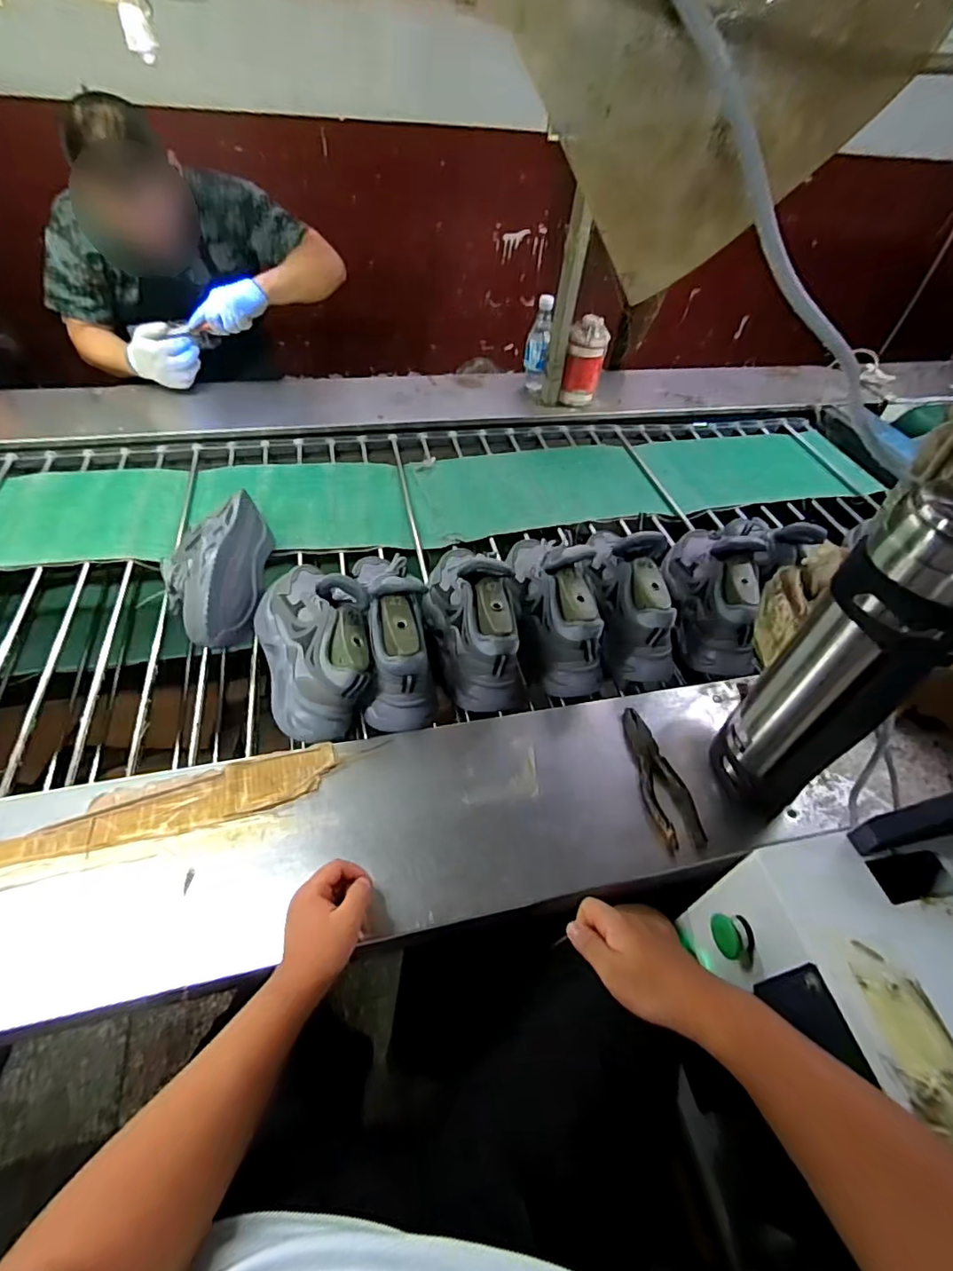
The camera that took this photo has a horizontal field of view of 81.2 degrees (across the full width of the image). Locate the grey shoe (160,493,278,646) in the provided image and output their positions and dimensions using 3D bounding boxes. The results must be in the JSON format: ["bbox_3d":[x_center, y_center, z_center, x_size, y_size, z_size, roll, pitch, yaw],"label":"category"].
[{"bbox_3d":[-0.420,-0.107,0.876,0.147,0.107,0.283,-5,50,-8],"label":"grey shoe"}]

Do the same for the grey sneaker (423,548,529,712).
[{"bbox_3d":[-0.009,-0.043,0.826,0.107,0.149,0.299,-12,51,-13],"label":"grey sneaker"}]

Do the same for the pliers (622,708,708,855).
[{"bbox_3d":[0.232,0.182,0.719,0.057,0.029,0.190,-5,50,-8],"label":"pliers"}]

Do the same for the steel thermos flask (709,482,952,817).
[{"bbox_3d":[0.359,0.055,0.583,0.114,0.426,0.088,38,57,25],"label":"steel thermos flask"}]

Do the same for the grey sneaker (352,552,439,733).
[{"bbox_3d":[-0.121,-0.015,0.782,0.090,0.140,0.294,-6,69,-13],"label":"grey sneaker"}]

